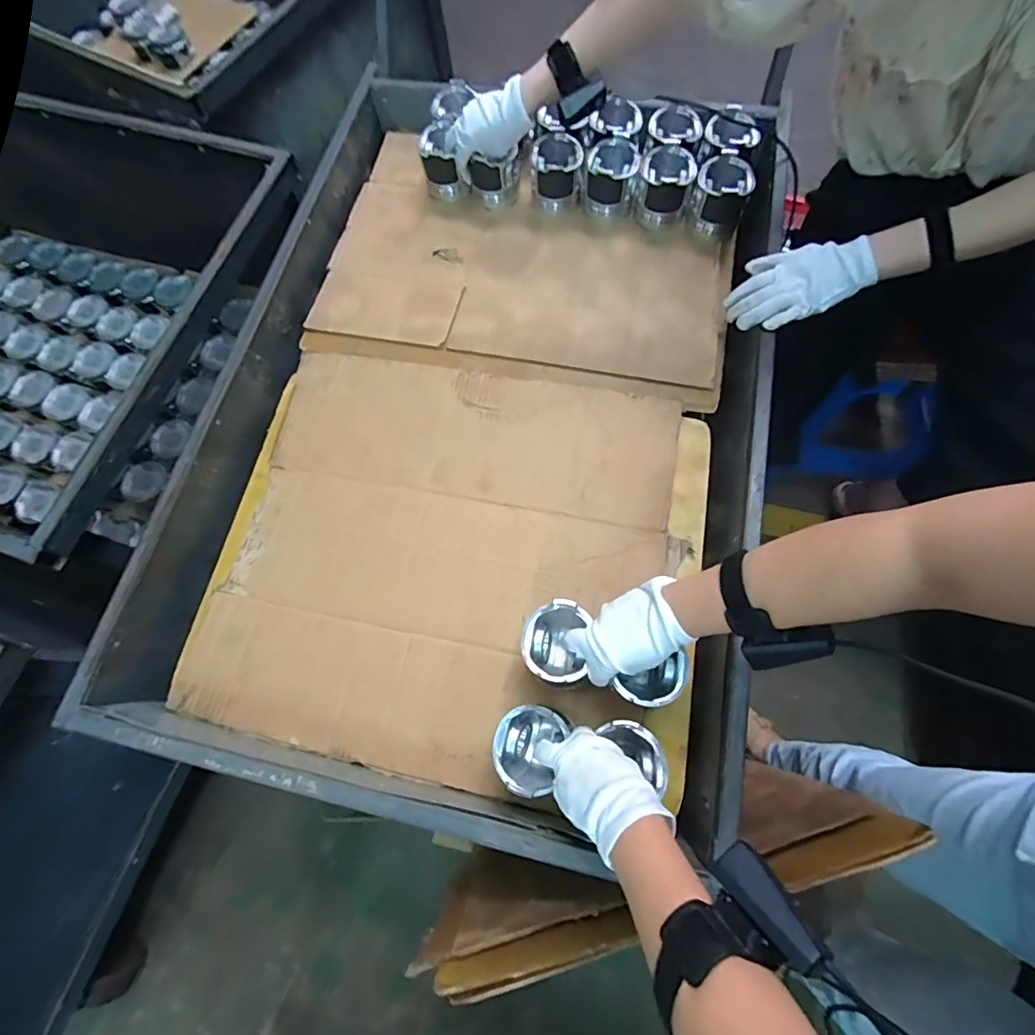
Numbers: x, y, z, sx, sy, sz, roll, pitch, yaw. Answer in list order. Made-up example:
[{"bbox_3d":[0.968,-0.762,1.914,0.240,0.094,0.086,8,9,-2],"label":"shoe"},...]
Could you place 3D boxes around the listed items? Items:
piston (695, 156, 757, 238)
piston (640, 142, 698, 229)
[{"bbox_3d":[0.327,-0.514,0.802,0.085,0.077,0.102,17,73,8],"label":"piston"},{"bbox_3d":[0.241,-0.540,0.810,0.084,0.072,0.105,21,74,9],"label":"piston"}]

